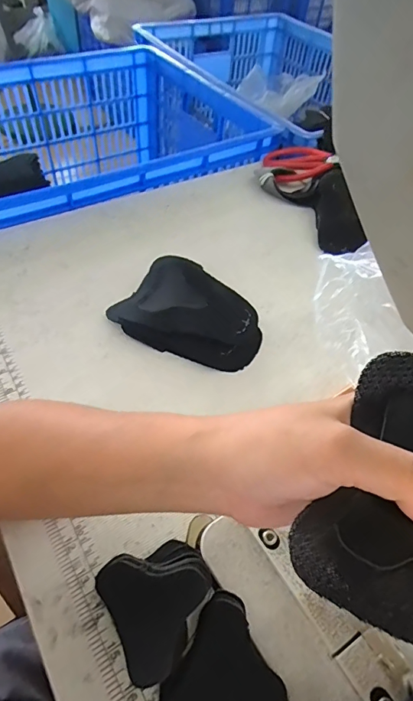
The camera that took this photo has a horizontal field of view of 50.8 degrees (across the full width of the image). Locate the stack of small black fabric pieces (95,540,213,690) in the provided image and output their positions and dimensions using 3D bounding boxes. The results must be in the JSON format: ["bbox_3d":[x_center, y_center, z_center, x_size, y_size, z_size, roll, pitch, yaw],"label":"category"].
[{"bbox_3d":[-0.029,0.168,0.291,0.067,0.026,0.073,-23,55,-22],"label":"stack of small black fabric pieces"}]

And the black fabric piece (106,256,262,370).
[{"bbox_3d":[-0.015,-0.037,0.456,0.149,0.034,0.103,27,53,17],"label":"black fabric piece"}]

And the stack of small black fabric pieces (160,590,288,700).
[{"bbox_3d":[0.005,0.201,0.270,0.066,0.017,0.070,-20,54,-20],"label":"stack of small black fabric pieces"}]

